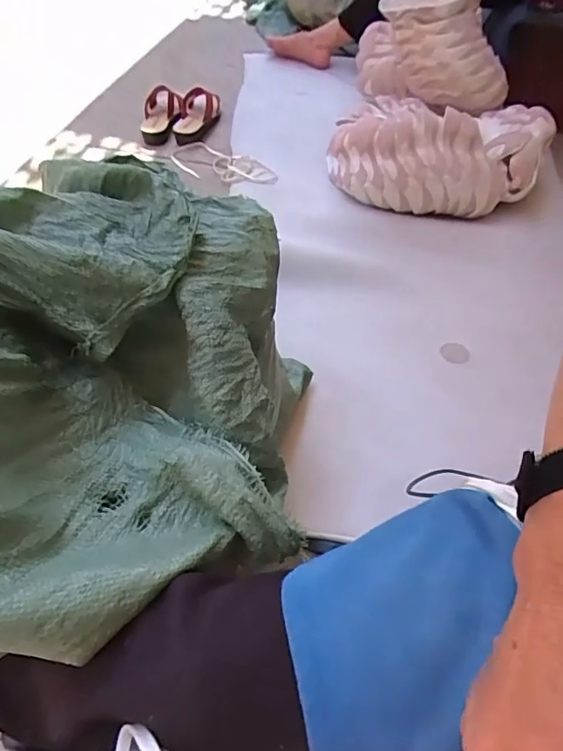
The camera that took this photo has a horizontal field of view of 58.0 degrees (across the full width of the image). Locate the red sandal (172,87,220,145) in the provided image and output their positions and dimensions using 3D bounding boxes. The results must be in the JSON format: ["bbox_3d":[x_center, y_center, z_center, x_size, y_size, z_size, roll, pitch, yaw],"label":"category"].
[{"bbox_3d":[-0.222,-0.665,1.306,0.101,0.056,0.207,8,53,1],"label":"red sandal"}]

